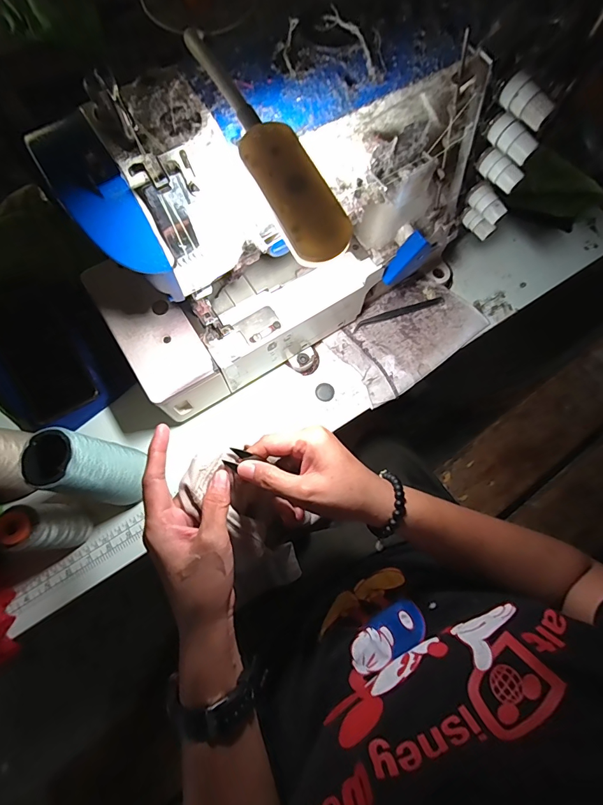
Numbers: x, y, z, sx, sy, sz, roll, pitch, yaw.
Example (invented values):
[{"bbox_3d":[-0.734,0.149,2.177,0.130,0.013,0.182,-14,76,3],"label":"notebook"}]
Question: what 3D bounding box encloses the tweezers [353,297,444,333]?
[{"bbox_3d":[0.136,-0.127,0.553,0.138,0.010,0.013,-20,76,-7],"label":"tweezers"}]

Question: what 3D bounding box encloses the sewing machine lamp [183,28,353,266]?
[{"bbox_3d":[-0.018,-0.138,0.211,0.033,0.022,0.143,-27,77,-9],"label":"sewing machine lamp"}]

